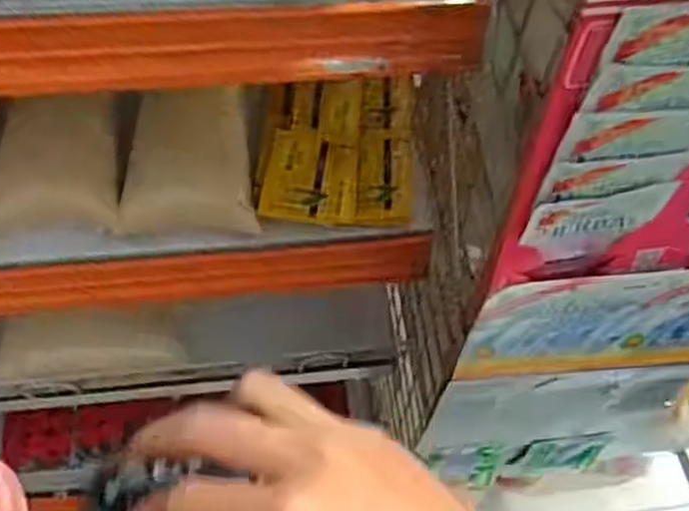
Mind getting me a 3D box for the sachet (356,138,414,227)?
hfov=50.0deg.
[{"bbox_3d":[0.029,-0.054,0.521,0.039,0.009,0.073,4,57,-1],"label":"sachet"}]

